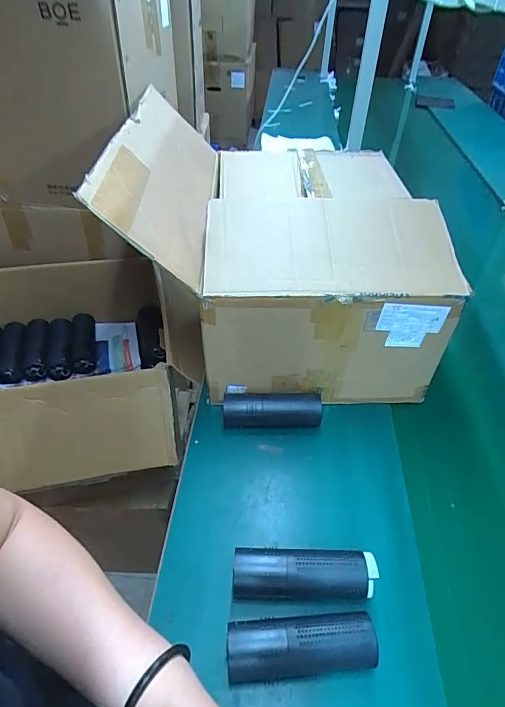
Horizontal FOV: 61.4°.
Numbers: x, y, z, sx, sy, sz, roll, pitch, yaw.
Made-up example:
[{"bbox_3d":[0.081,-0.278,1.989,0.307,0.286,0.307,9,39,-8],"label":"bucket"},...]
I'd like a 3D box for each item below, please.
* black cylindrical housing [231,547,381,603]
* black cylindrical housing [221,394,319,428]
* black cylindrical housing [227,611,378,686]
[{"bbox_3d":[0.064,0.276,0.531,0.172,0.044,0.052,1,45,-1],"label":"black cylindrical housing"},{"bbox_3d":[0.033,0.098,0.726,0.165,0.051,0.057,1,45,-1],"label":"black cylindrical housing"},{"bbox_3d":[0.053,0.328,0.481,0.162,0.052,0.058,-3,45,-4],"label":"black cylindrical housing"}]

